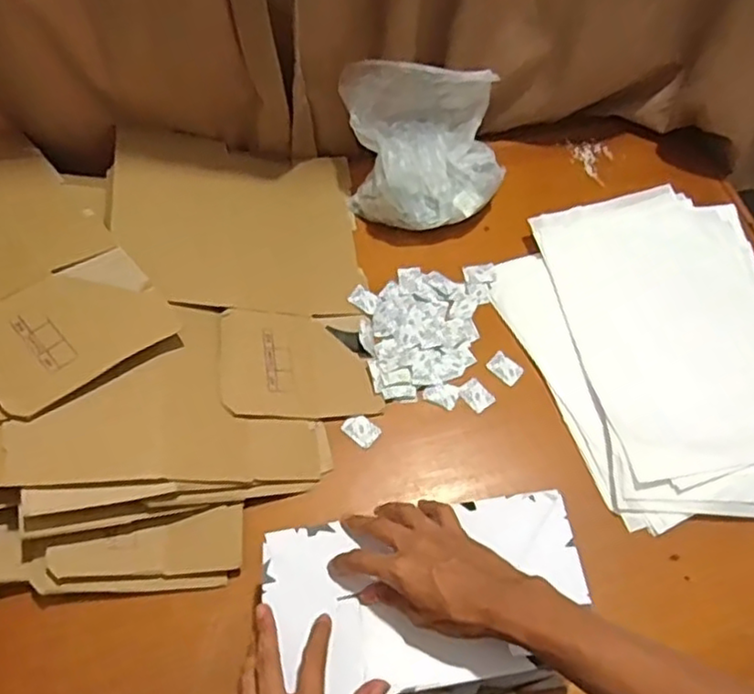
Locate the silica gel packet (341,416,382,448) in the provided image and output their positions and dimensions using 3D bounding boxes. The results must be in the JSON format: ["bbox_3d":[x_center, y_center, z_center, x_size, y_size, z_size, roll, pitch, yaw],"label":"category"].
[{"bbox_3d":[-0.018,0.094,0.763,0.041,0.004,0.030,34,65,15],"label":"silica gel packet"}]

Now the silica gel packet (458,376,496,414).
[{"bbox_3d":[0.117,0.056,0.788,0.030,0.004,0.038,-35,68,-19],"label":"silica gel packet"}]

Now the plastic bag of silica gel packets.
[{"bbox_3d":[0.064,-0.254,0.855,0.205,0.152,0.155,-3,62,-4],"label":"plastic bag of silica gel packets"}]

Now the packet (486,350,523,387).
[{"bbox_3d":[0.154,0.025,0.805,0.029,0.007,0.041,-39,70,-21],"label":"packet"}]

